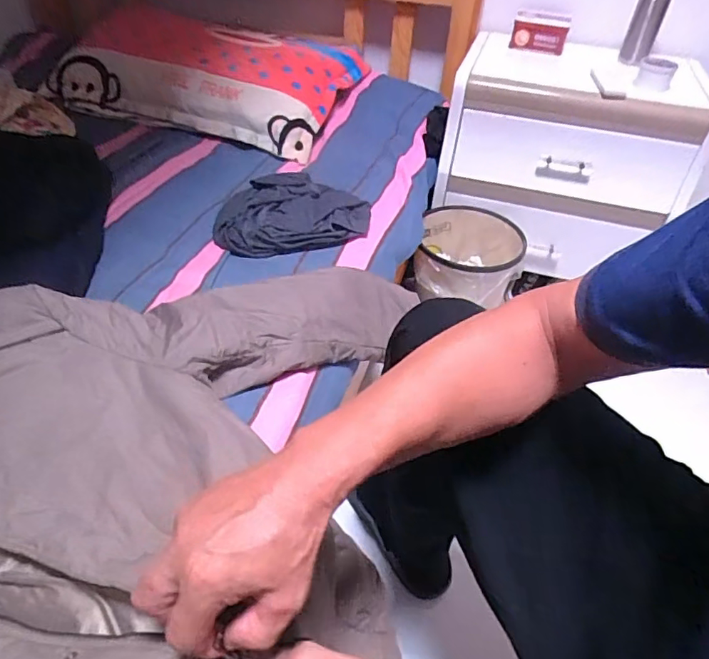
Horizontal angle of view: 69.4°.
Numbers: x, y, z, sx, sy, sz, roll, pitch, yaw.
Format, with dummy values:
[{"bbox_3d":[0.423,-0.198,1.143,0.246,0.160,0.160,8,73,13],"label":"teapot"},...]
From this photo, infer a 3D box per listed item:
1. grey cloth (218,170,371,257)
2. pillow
[{"bbox_3d":[-0.109,-0.209,0.890,0.259,0.056,0.189,-7,44,-12],"label":"grey cloth"},{"bbox_3d":[-0.379,-0.641,1.233,0.741,0.129,0.445,20,45,17],"label":"pillow"}]

